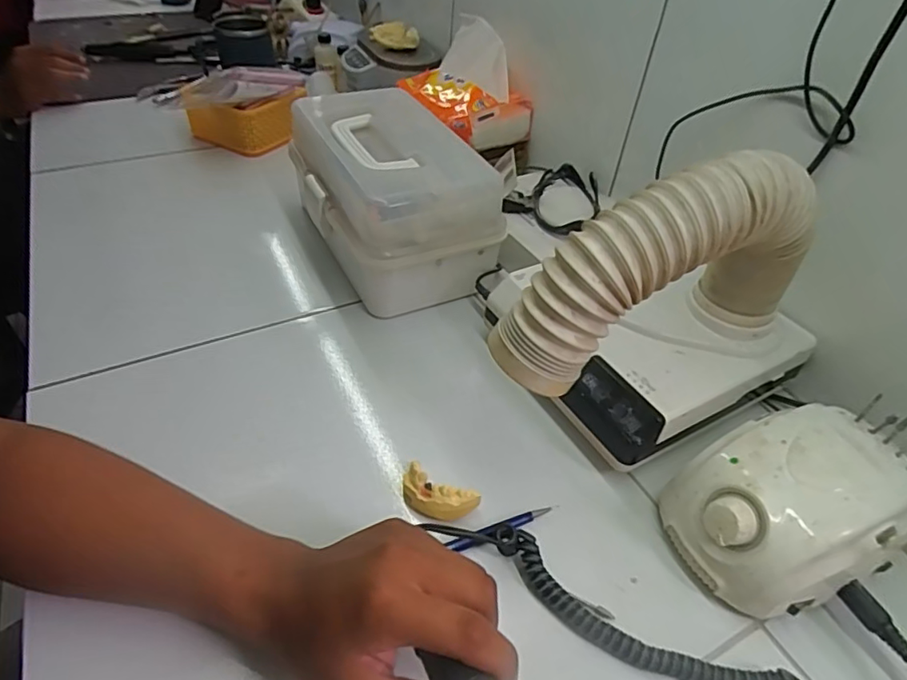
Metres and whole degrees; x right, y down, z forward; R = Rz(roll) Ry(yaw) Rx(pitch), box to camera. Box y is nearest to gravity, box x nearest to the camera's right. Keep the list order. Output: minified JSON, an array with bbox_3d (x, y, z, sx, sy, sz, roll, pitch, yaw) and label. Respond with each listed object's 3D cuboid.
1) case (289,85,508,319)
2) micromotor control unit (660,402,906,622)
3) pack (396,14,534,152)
[{"bbox_3d":[-0.073,-0.157,0.589,0.151,0.126,0.257,-18,48,-23],"label":"case"},{"bbox_3d":[0.221,0.110,0.369,0.134,0.083,0.105,-13,46,-19],"label":"micromotor control unit"},{"bbox_3d":[0.016,-0.341,0.722,0.116,0.106,0.168,-19,49,-25],"label":"pack"}]

